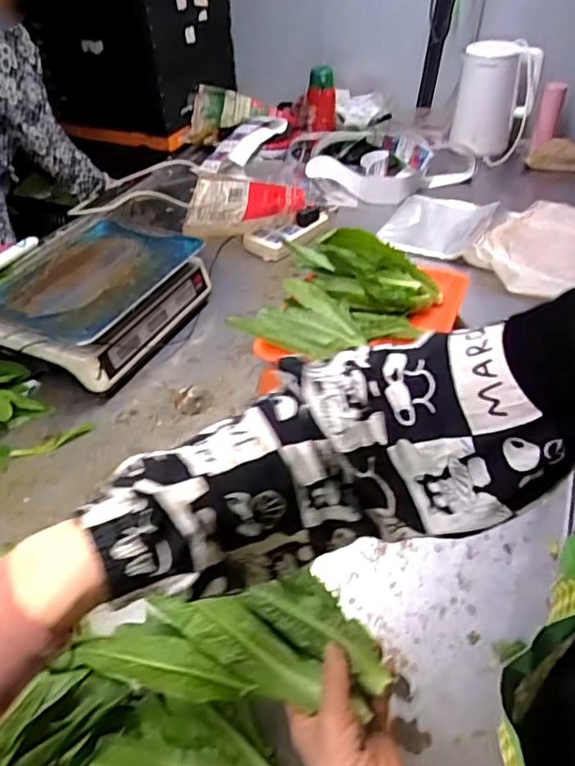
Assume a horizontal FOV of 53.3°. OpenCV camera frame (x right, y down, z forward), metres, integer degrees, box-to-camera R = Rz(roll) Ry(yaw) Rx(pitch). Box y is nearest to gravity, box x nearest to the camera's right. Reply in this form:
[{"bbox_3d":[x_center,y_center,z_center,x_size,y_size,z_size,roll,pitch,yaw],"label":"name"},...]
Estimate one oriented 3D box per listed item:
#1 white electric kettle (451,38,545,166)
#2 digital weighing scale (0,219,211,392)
[{"bbox_3d":[0.495,-0.676,1.379,0.173,0.233,0.131,16,44,19],"label":"white electric kettle"},{"bbox_3d":[-0.322,-0.145,0.976,0.296,0.105,0.325,17,44,20],"label":"digital weighing scale"}]

